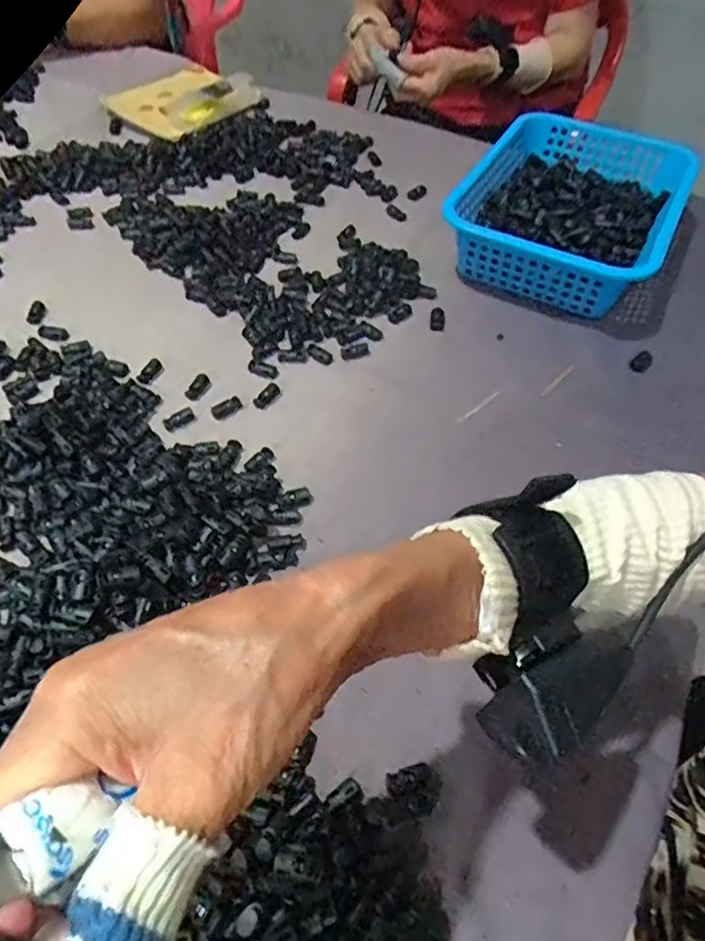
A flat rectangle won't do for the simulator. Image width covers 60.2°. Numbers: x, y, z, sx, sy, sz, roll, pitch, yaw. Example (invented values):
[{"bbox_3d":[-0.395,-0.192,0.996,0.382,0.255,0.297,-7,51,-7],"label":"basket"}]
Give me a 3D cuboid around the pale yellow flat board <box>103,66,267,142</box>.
[{"bbox_3d":[-0.248,-0.546,0.888,0.165,0.025,0.185,31,57,18],"label":"pale yellow flat board"}]

